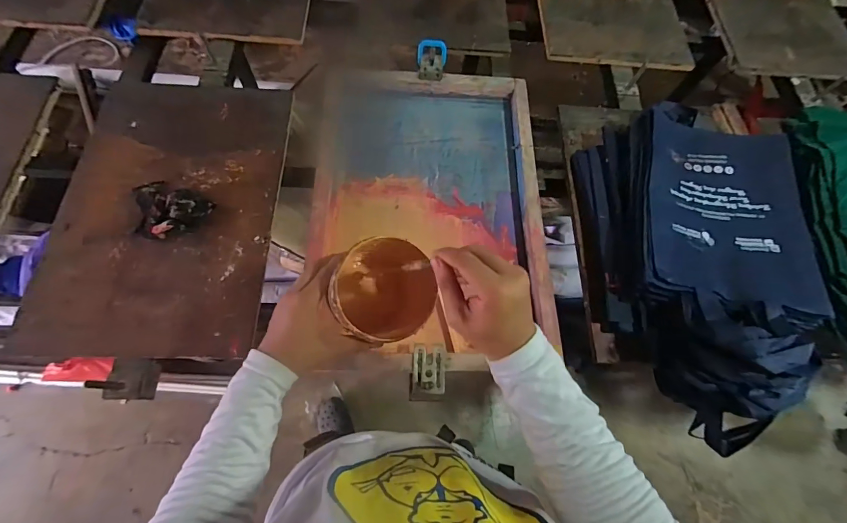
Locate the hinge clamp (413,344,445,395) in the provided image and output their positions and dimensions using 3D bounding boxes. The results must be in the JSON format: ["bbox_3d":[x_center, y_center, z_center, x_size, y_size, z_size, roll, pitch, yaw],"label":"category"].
[{"bbox_3d":[0.010,0.175,0.609,0.052,0.027,0.080,2,69,-5],"label":"hinge clamp"}]

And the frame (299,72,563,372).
[{"bbox_3d":[0.009,-0.125,0.742,0.446,0.066,0.641,2,67,-6],"label":"frame"}]

